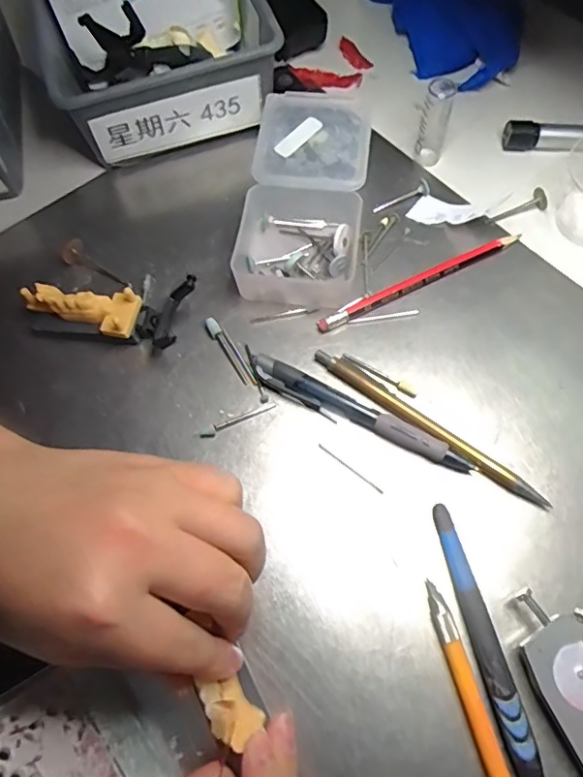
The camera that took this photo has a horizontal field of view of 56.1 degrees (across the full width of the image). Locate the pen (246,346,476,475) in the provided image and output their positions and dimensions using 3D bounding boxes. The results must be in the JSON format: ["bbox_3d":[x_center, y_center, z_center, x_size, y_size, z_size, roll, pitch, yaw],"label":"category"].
[{"bbox_3d":[0.035,0.014,0.307,0.134,0.011,0.016,27,69,13],"label":"pen"}]

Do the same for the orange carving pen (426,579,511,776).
[{"bbox_3d":[0.086,0.157,0.239,0.009,0.005,0.137,-15,66,-4],"label":"orange carving pen"}]

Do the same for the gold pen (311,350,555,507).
[{"bbox_3d":[0.074,0.020,0.303,0.144,0.008,0.012,35,71,16],"label":"gold pen"}]

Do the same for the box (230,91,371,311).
[{"bbox_3d":[0.009,-0.127,0.361,0.076,0.030,0.153,6,66,5],"label":"box"}]

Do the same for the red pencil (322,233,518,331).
[{"bbox_3d":[0.082,-0.069,0.346,0.146,0.007,0.008,-26,67,-9],"label":"red pencil"}]

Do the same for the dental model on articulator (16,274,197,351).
[{"bbox_3d":[-0.109,-0.047,0.329,0.098,0.029,0.037,10,67,7],"label":"dental model on articulator"}]

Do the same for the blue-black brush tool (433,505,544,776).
[{"bbox_3d":[0.096,0.141,0.243,0.013,0.011,0.177,-12,66,-3],"label":"blue-black brush tool"}]

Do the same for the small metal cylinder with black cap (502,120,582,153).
[{"bbox_3d":[0.186,-0.180,0.395,0.065,0.018,0.014,6,66,5],"label":"small metal cylinder with black cap"}]

